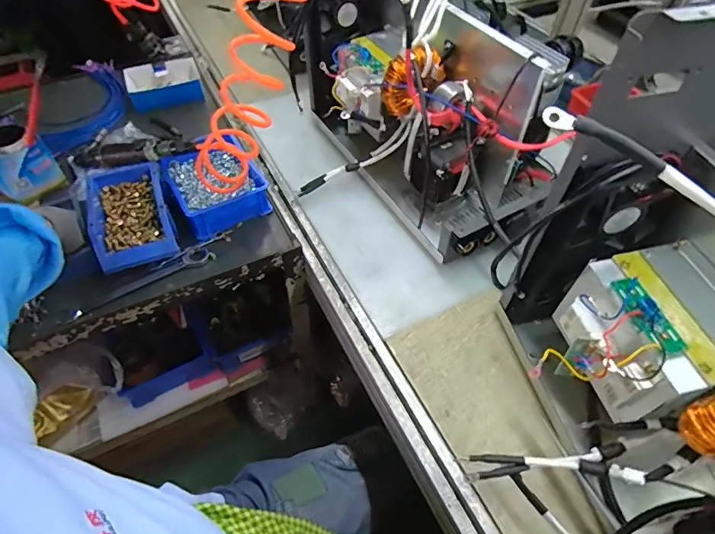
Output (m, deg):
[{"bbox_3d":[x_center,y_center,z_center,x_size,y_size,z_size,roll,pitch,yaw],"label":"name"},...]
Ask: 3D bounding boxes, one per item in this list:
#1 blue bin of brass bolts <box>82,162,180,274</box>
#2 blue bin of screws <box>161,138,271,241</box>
[{"bbox_3d":[-0.378,-0.085,0.712,0.121,0.071,0.192,-20,55,-16],"label":"blue bin of brass bolts"},{"bbox_3d":[-0.257,-0.158,0.767,0.151,0.069,0.188,-25,56,-19],"label":"blue bin of screws"}]

